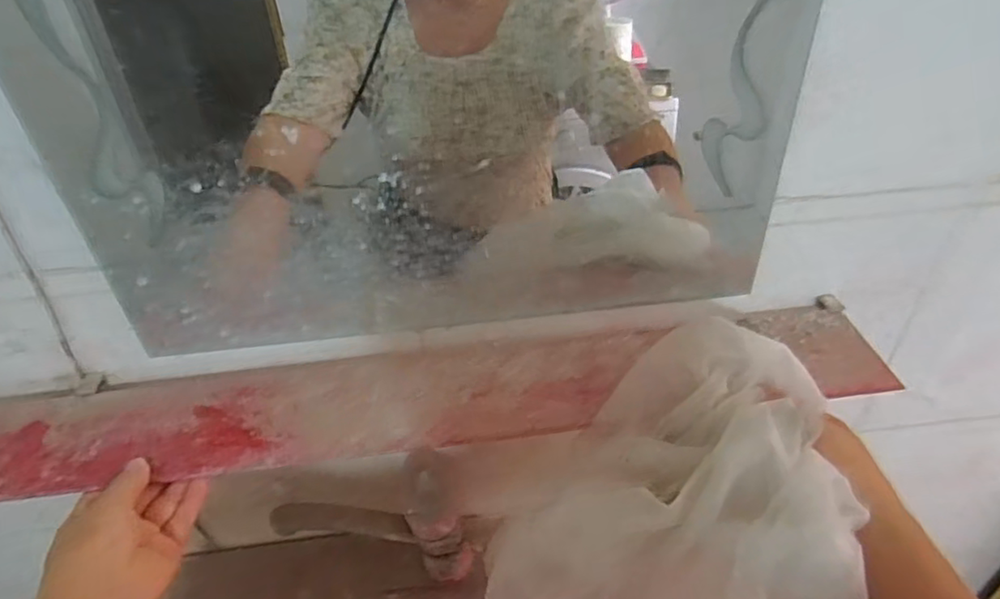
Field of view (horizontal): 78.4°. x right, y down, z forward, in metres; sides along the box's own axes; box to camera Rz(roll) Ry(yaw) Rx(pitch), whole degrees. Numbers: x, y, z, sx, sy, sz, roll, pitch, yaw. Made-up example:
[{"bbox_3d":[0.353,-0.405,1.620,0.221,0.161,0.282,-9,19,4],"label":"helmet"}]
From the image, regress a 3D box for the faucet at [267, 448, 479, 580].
[{"bbox_3d":[-0.124,0.221,0.591,0.189,0.146,0.048,-2,37,2],"label":"faucet"}]

